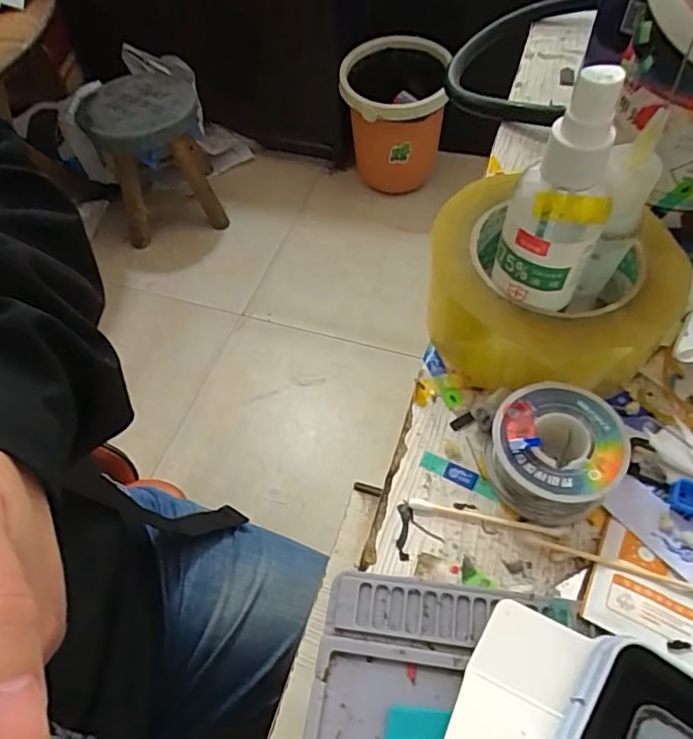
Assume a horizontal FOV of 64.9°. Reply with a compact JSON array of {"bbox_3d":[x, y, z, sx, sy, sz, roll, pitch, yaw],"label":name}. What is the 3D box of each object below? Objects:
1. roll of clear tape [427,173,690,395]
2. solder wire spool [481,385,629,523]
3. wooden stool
[{"bbox_3d":[0.100,-0.040,0.279,0.125,0.049,0.106,21,60,15],"label":"roll of clear tape"},{"bbox_3d":[0.091,0.036,0.240,0.052,0.033,0.052,-1,57,2],"label":"solder wire spool"},{"bbox_3d":[-0.463,-0.510,1.340,0.265,0.284,0.240,-21,59,-11],"label":"wooden stool"}]

